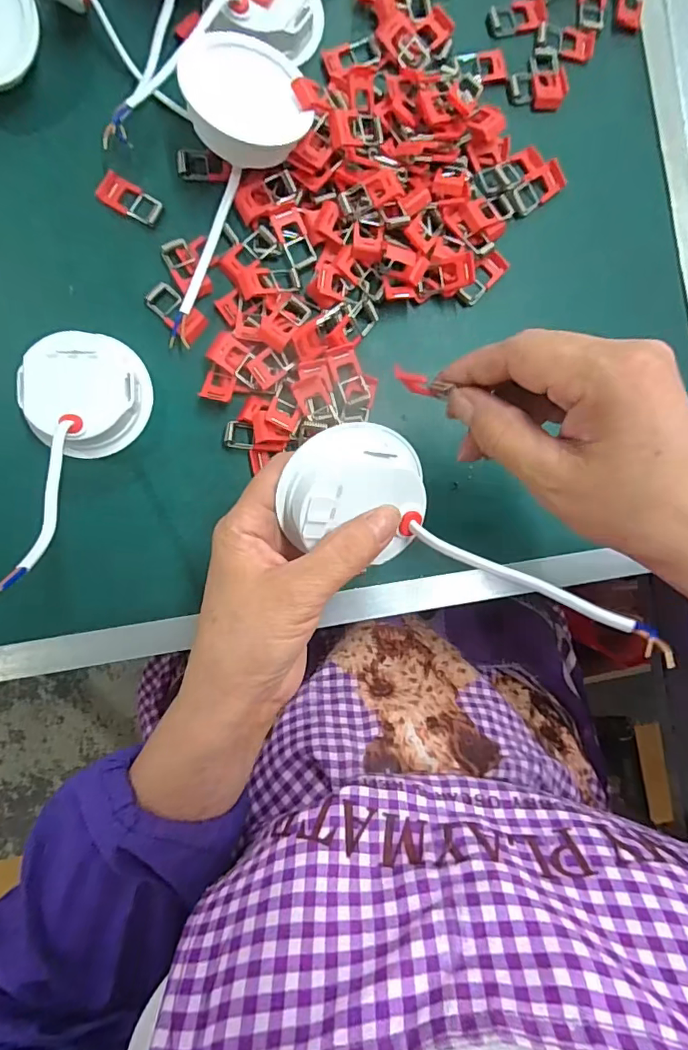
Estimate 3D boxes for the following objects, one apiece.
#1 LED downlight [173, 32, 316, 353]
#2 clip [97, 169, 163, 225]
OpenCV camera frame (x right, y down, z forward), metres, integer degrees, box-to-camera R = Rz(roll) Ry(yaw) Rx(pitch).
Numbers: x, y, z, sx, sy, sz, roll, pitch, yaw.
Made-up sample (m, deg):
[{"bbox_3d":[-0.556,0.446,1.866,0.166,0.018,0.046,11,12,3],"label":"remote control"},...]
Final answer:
[{"bbox_3d":[-0.059,-0.186,0.284,0.064,0.035,0.159,6,88,-5],"label":"LED downlight"},{"bbox_3d":[-0.127,-0.194,0.303,0.037,0.004,0.019,26,86,-4],"label":"clip"}]

